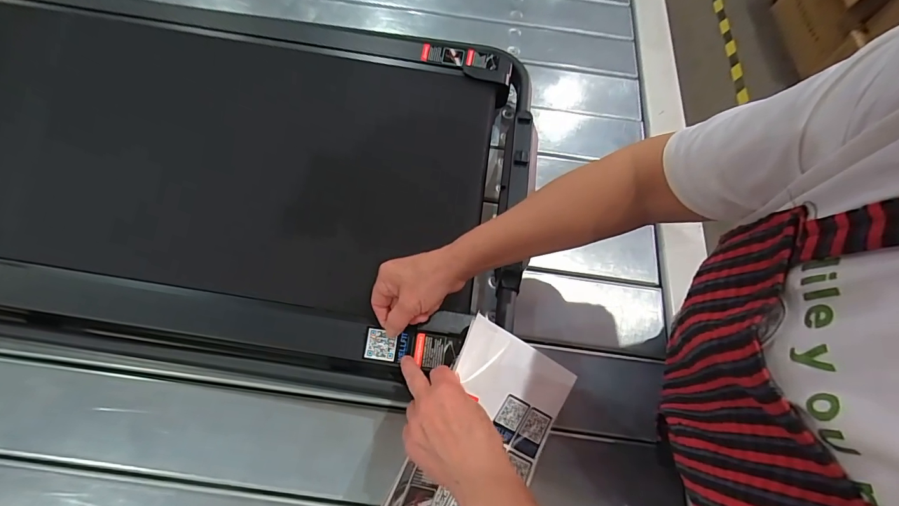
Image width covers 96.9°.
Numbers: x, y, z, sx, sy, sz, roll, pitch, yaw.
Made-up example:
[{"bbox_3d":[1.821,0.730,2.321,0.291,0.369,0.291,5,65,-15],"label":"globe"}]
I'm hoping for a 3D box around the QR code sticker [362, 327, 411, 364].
[{"bbox_3d":[-0.066,0.097,0.419,0.045,0.004,0.034,7,84,-2],"label":"QR code sticker"}]

